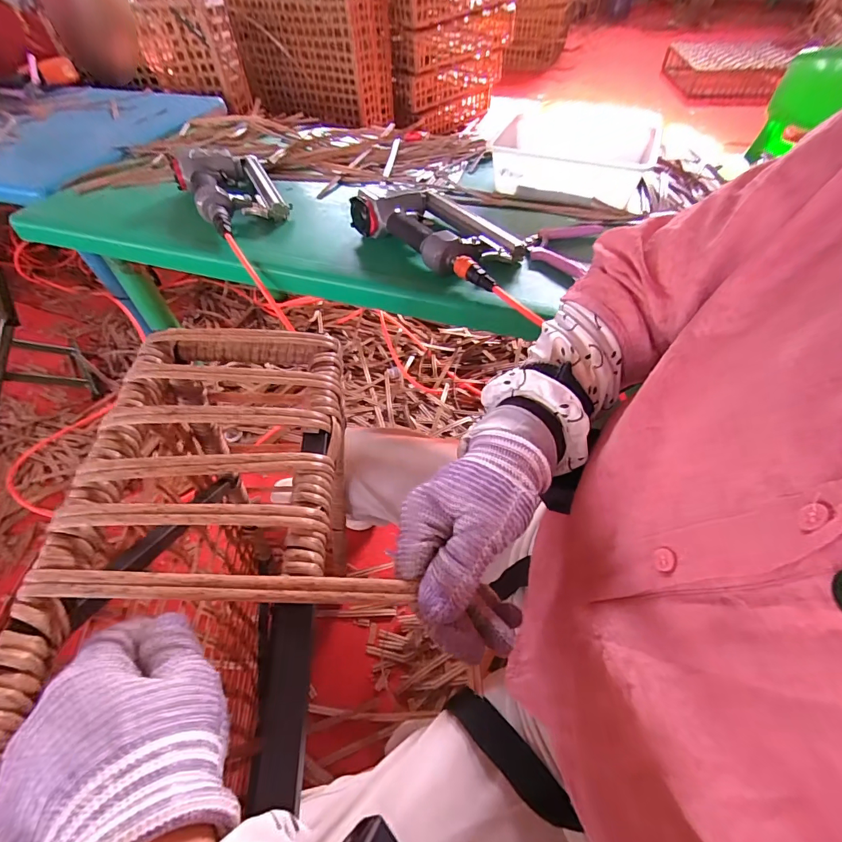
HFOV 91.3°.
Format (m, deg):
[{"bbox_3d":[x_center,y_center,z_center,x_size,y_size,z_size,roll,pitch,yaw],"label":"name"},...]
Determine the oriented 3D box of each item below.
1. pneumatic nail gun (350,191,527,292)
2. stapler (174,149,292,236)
[{"bbox_3d":[0.046,-0.300,0.628,0.265,0.060,0.171,36,62,26],"label":"pneumatic nail gun"},{"bbox_3d":[-0.329,-0.418,0.736,0.158,0.061,0.260,-30,57,-19],"label":"stapler"}]

